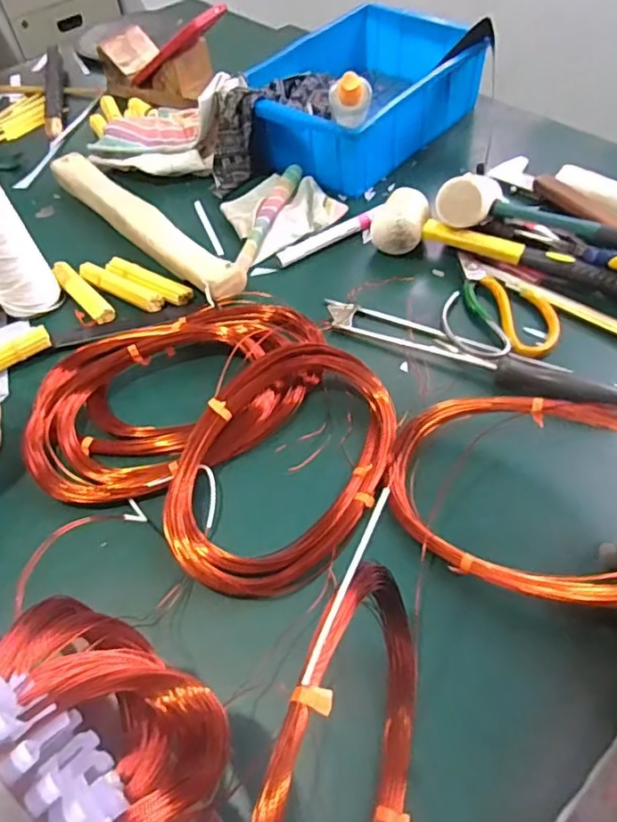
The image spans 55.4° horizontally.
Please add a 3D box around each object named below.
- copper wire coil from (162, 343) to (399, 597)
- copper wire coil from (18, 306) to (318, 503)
[{"bbox_3d":[-0.014,0.035,0.447,0.150,0.031,0.225,17,57,15],"label":"copper wire coil"},{"bbox_3d":[-0.110,-0.023,0.496,0.248,0.032,0.162,-26,56,-14],"label":"copper wire coil"}]

